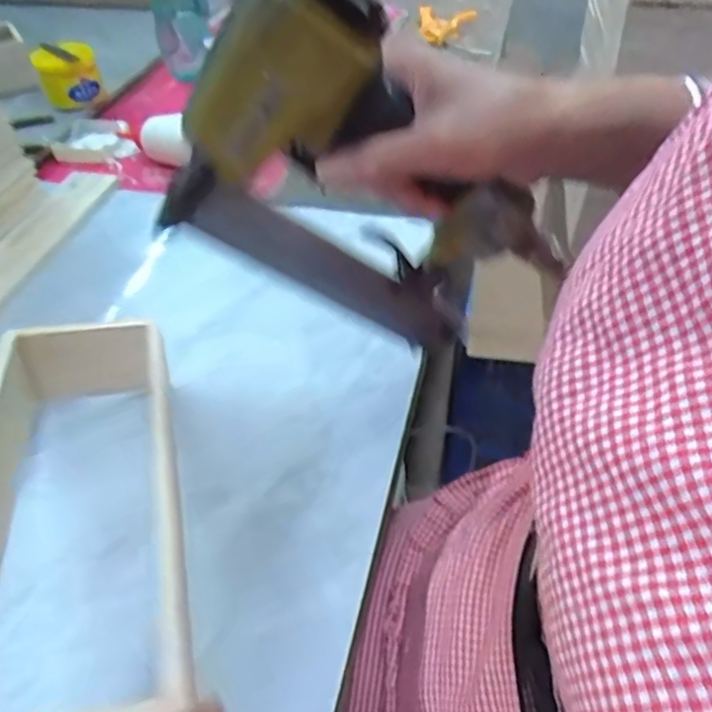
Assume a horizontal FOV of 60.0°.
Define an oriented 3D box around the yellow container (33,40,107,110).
[{"bbox_3d":[-0.376,-0.372,0.807,0.072,0.070,0.061,-17,47,-14],"label":"yellow container"}]

